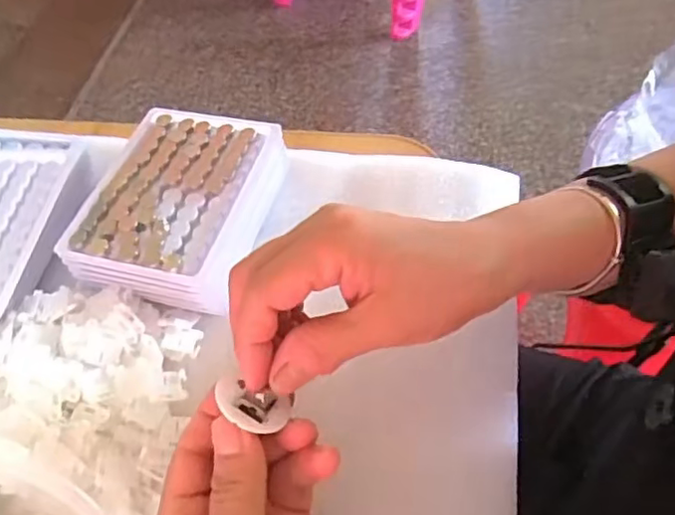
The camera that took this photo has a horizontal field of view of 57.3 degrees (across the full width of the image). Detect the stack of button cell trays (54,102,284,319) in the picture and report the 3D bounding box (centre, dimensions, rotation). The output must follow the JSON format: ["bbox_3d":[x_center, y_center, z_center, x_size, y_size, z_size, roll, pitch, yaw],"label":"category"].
[{"bbox_3d":[-0.098,-0.036,0.385,0.106,0.030,0.131,8,55,10],"label":"stack of button cell trays"}]

